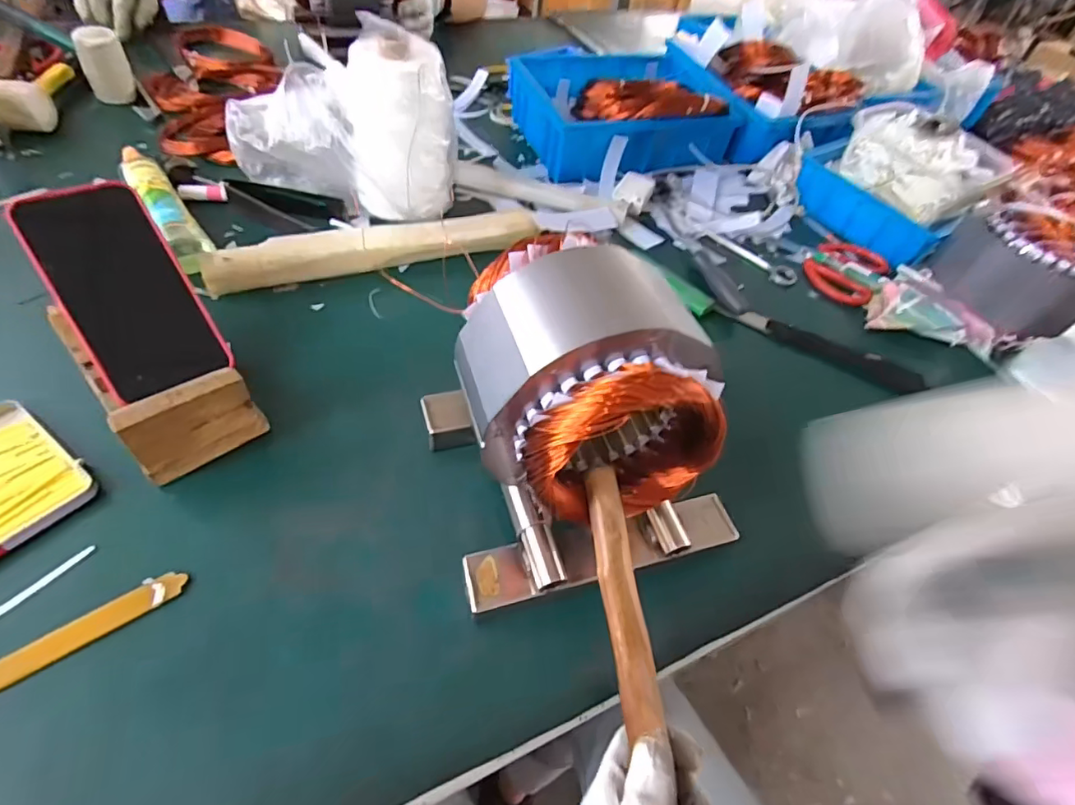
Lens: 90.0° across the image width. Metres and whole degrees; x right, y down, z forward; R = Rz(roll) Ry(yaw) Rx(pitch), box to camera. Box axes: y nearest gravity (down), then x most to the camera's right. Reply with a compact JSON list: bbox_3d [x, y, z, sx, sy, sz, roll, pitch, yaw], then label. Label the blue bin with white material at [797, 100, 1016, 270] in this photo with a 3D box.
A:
[{"bbox_3d":[0.451,-0.280,0.677,0.124,0.119,0.194,-30,61,-28],"label":"blue bin with white material"}]

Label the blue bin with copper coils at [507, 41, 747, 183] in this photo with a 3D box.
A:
[{"bbox_3d":[0.118,-0.410,0.757,0.268,0.089,0.203,-10,53,-16],"label":"blue bin with copper coils"}]

